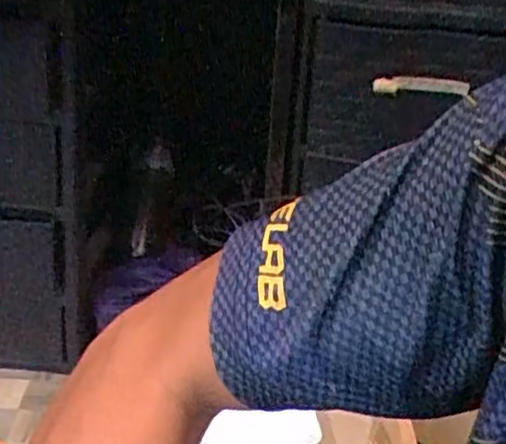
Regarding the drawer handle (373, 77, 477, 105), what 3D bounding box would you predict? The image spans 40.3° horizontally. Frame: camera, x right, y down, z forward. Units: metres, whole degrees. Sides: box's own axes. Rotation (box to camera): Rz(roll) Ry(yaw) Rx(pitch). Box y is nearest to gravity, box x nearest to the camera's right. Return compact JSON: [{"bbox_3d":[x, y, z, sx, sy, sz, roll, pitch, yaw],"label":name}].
[{"bbox_3d":[0.209,-0.169,0.851,0.119,0.022,0.019,2,30,-4],"label":"drawer handle"}]

